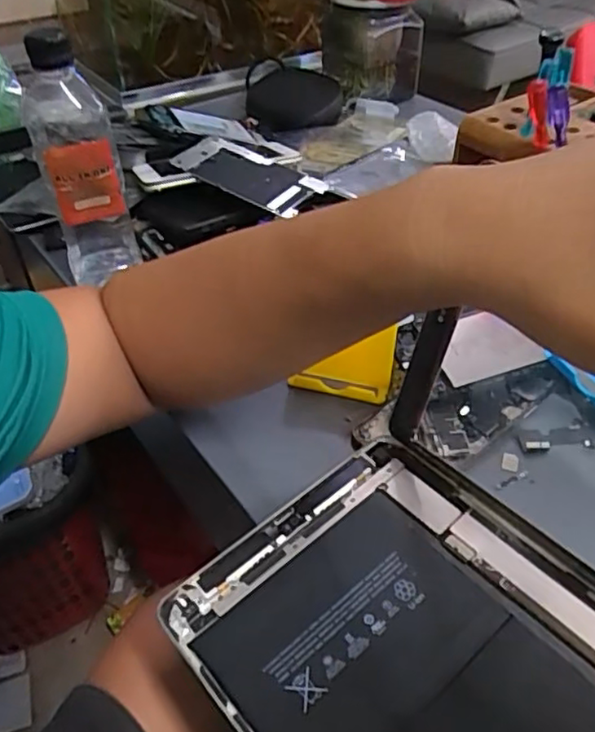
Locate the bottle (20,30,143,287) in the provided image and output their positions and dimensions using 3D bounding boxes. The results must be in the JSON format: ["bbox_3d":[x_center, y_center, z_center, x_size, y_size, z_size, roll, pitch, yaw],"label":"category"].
[{"bbox_3d":[-0.170,-0.148,0.481,0.063,0.193,0.064,-16,44,-14],"label":"bottle"}]

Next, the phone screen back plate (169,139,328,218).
[{"bbox_3d":[-0.046,-0.172,0.562,0.136,0.010,0.058,29,56,23],"label":"phone screen back plate"}]

